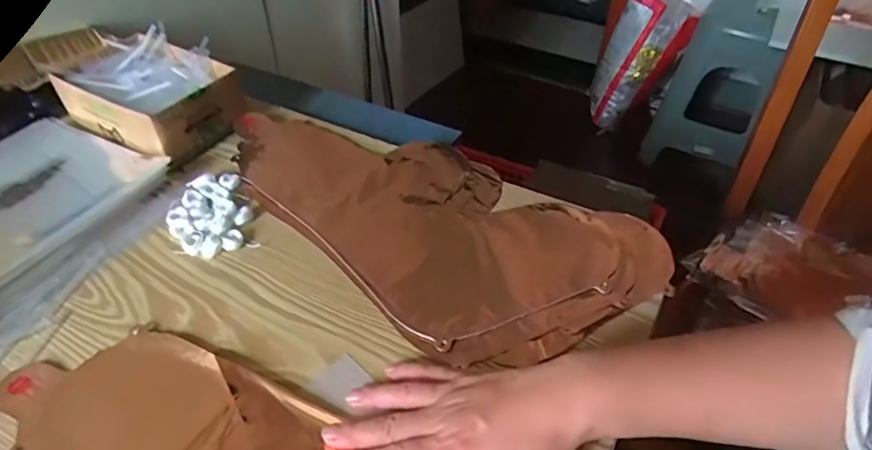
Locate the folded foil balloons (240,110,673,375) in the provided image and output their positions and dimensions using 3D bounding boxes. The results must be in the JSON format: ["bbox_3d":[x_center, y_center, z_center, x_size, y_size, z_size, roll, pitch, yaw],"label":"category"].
[{"bbox_3d":[-0.018,-0.037,0.549,0.240,0.022,0.458,-33,52,-30],"label":"folded foil balloons"}]

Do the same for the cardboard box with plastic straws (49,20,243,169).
[{"bbox_3d":[-0.345,-0.159,0.648,0.195,0.066,0.152,19,47,19],"label":"cardboard box with plastic straws"}]

